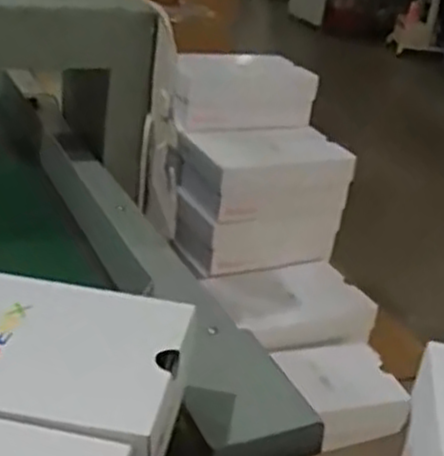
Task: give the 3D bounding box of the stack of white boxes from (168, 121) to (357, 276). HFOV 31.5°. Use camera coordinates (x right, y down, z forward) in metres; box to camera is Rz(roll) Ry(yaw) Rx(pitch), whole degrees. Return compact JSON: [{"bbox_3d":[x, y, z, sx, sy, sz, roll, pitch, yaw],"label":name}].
[{"bbox_3d":[0.077,-0.050,1.619,0.296,0.266,0.208,-4,28,-22],"label":"stack of white boxes"}]

